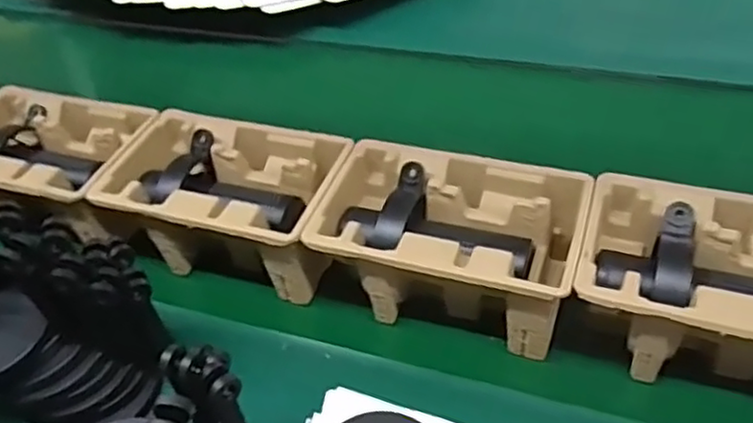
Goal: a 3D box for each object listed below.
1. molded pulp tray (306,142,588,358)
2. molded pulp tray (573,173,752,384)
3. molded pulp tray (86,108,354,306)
[{"bbox_3d":[0.064,0.030,0.614,0.225,0.101,0.144,13,44,17],"label":"molded pulp tray"},{"bbox_3d":[0.279,0.067,0.544,0.225,0.101,0.144,13,44,17],"label":"molded pulp tray"},{"bbox_3d":[-0.149,-0.008,0.681,0.224,0.101,0.144,11,43,14],"label":"molded pulp tray"}]

